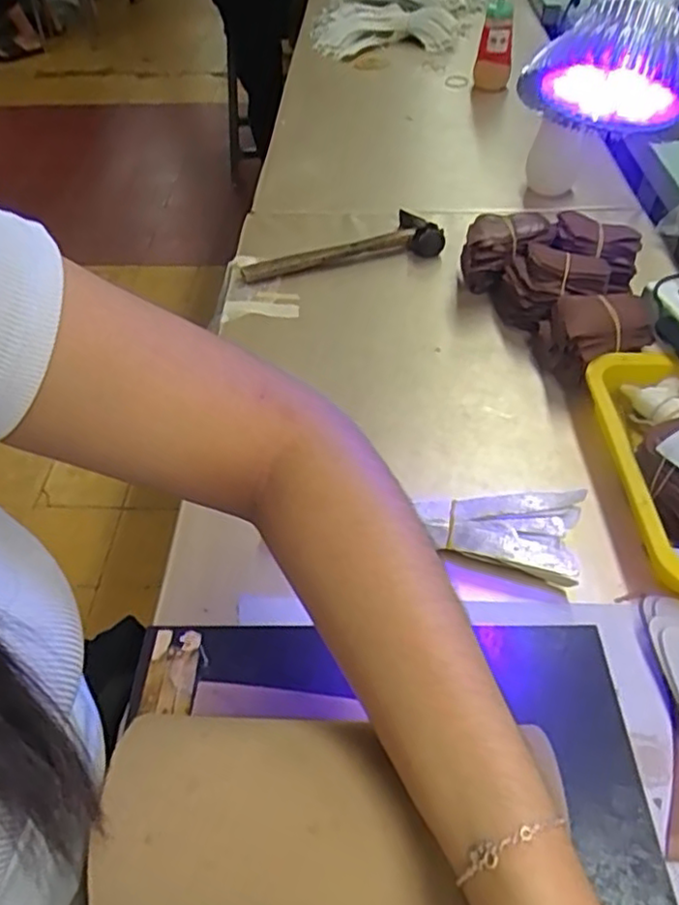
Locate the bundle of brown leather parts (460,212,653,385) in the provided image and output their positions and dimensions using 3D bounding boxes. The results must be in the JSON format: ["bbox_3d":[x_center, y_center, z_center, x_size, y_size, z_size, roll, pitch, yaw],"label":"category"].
[{"bbox_3d":[0.244,-0.180,0.711,0.156,0.076,0.231,-19,49,-17],"label":"bundle of brown leather parts"}]

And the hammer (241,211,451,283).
[{"bbox_3d":[0.000,-0.258,0.828,0.251,0.034,0.087,-11,48,-9],"label":"hammer"}]

